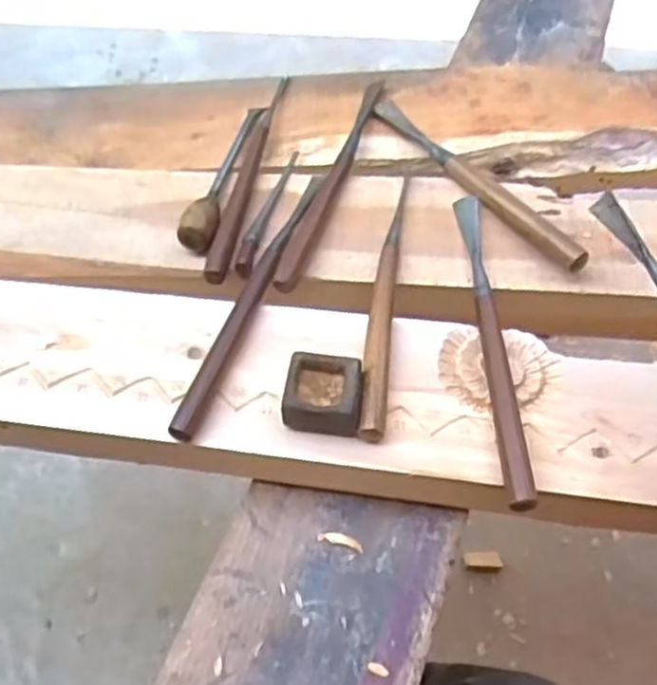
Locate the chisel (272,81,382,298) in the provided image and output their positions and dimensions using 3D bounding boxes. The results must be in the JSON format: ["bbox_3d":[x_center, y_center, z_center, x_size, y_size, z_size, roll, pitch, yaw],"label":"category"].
[{"bbox_3d":[0.003,-0.139,0.613,0.021,0.016,0.256,14,59,10],"label":"chisel"}]

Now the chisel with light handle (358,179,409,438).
[{"bbox_3d":[0.041,-0.038,0.539,0.017,0.021,0.238,6,58,4],"label":"chisel with light handle"}]

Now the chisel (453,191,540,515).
[{"bbox_3d":[0.114,-0.009,0.519,0.020,0.020,0.263,-2,58,0],"label":"chisel"}]

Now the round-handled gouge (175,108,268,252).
[{"bbox_3d":[-0.084,-0.146,0.616,0.024,0.030,0.187,9,58,6],"label":"round-handled gouge"}]

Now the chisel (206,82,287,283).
[{"bbox_3d":[-0.065,-0.149,0.623,0.017,0.014,0.250,7,58,5],"label":"chisel"}]

